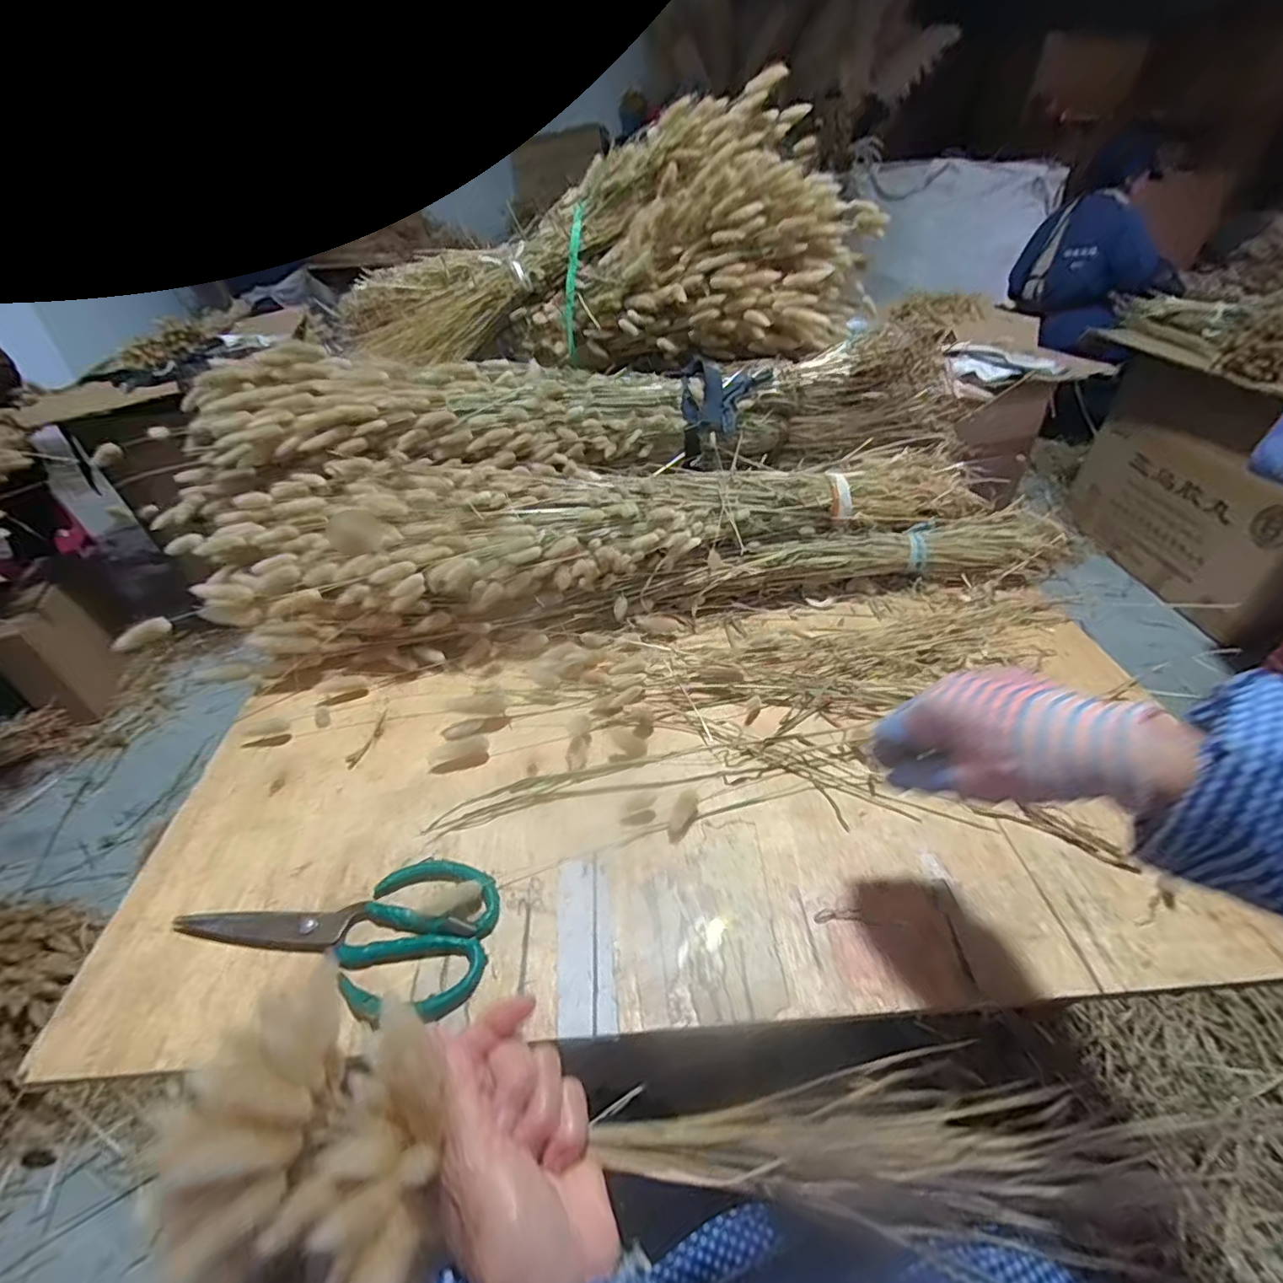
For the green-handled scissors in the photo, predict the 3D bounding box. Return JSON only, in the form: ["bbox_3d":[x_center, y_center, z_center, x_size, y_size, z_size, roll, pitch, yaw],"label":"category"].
[{"bbox_3d":[-0.209,0.195,0.422,0.214,0.010,0.107,9,40,12],"label":"green-handled scissors"}]

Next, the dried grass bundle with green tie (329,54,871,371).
[{"bbox_3d":[-0.071,-0.632,0.939,0.848,0.299,0.359,9,40,12],"label":"dried grass bundle with green tie"}]

